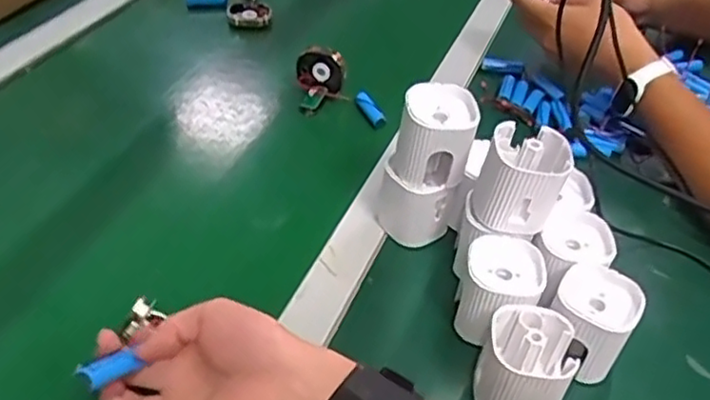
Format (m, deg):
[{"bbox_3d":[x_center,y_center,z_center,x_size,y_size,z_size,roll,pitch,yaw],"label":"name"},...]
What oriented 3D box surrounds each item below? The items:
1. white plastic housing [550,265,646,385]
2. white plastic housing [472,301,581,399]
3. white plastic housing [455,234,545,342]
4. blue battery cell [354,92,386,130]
[{"bbox_3d":[0.166,0.088,0.478,0.054,0.061,0.056,27,46,23],"label":"white plastic housing"},{"bbox_3d":[0.114,0.110,0.448,0.058,0.061,0.054,19,43,15],"label":"white plastic housing"},{"bbox_3d":[0.105,0.069,0.491,0.054,0.065,0.056,9,42,4],"label":"white plastic housing"},{"bbox_3d":[0.015,-0.097,0.713,0.015,0.019,0.053,-13,45,-20],"label":"blue battery cell"}]

